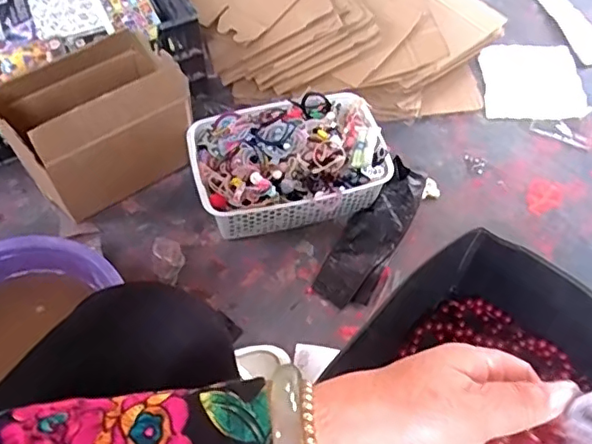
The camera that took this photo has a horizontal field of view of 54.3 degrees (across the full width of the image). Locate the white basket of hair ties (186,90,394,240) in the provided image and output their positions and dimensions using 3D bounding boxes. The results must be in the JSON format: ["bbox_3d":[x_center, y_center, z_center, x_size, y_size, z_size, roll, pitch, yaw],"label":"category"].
[{"bbox_3d":[-0.013,-0.096,0.918,0.297,0.134,0.201,-7,58,-8],"label":"white basket of hair ties"}]

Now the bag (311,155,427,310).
[{"bbox_3d":[0.125,0.015,0.910,0.088,0.041,0.267,27,60,13],"label":"bag"}]

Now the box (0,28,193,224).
[{"bbox_3d":[-0.292,-0.145,0.877,0.232,0.207,0.143,-32,65,-21],"label":"box"}]

